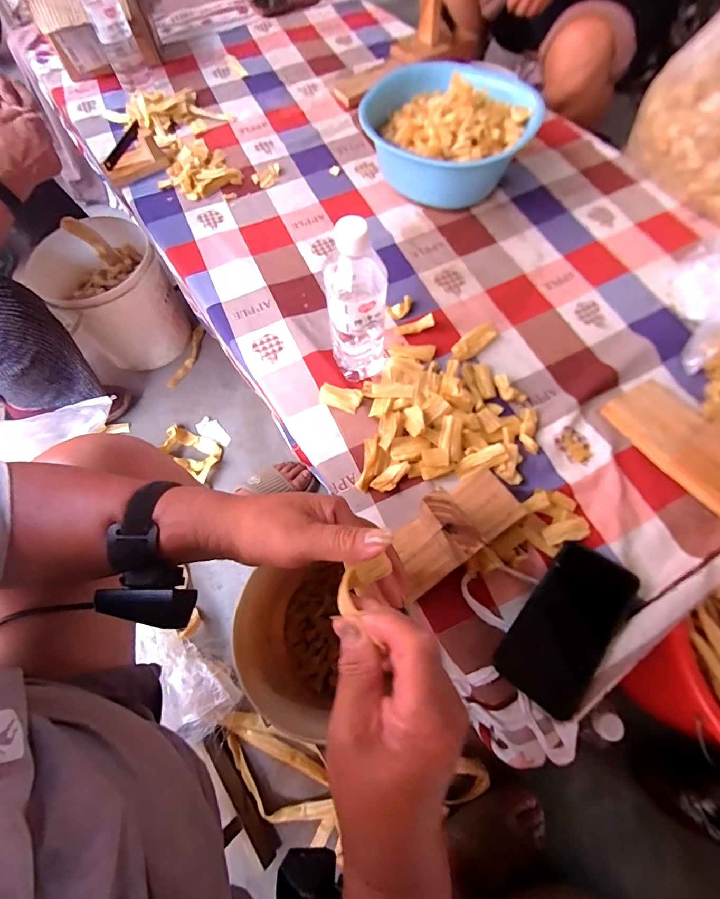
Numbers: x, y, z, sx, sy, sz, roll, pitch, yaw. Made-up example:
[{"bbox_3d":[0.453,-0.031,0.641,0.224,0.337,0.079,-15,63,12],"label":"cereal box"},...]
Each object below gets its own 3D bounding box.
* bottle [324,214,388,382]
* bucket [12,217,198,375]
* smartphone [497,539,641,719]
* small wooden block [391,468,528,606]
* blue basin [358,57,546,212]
[{"bbox_3d":[-0.003,-0.168,0.470,0.069,0.207,0.073,-3,67,1],"label":"bottle"},{"bbox_3d":[-0.586,-0.366,0.994,0.253,0.255,0.275,-38,71,-15],"label":"bucket"},{"bbox_3d":[0.208,0.174,0.405,0.078,0.009,0.160,32,74,32],"label":"smartphone"},{"bbox_3d":[0.100,0.078,0.416,0.148,0.102,0.064,-33,70,-11],"label":"small wooden block"},{"bbox_3d":[0.145,-0.510,0.671,0.256,0.110,0.256,-1,67,2],"label":"blue basin"}]

